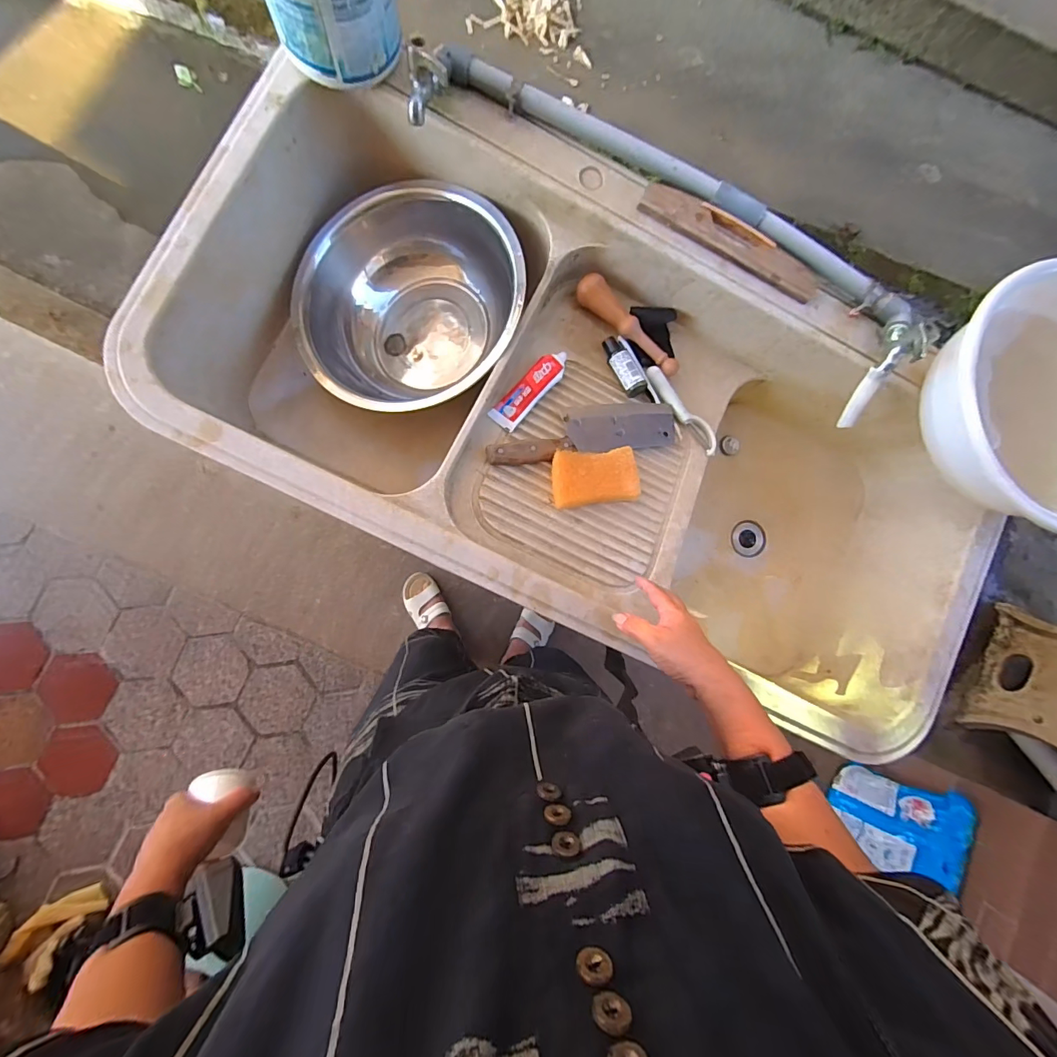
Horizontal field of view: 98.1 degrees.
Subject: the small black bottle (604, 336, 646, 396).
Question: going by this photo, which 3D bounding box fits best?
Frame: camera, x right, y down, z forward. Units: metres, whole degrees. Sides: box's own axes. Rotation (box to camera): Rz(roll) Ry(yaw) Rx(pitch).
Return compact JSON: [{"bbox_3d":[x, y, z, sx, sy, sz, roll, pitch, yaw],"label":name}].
[{"bbox_3d":[0.139,-0.243,0.681,0.033,0.029,0.095,-24,78,-7],"label":"small black bottle"}]

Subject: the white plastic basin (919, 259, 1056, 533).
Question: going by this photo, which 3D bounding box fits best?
[{"bbox_3d":[0.656,-0.154,0.600,0.320,0.130,0.321,0,88,-7],"label":"white plastic basin"}]

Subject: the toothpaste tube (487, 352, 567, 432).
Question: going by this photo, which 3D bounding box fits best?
[{"bbox_3d":[0.004,-0.197,0.644,0.039,0.023,0.142,41,84,-4],"label":"toothpaste tube"}]

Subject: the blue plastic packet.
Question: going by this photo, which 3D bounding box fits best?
[{"bbox_3d":[0.976,0.787,1.226,0.040,0.317,0.229,27,72,-23],"label":"blue plastic packet"}]

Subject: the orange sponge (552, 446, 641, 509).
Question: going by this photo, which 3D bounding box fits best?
[{"bbox_3d":[0.092,-0.070,0.614,0.121,0.027,0.074,-7,89,-7],"label":"orange sponge"}]

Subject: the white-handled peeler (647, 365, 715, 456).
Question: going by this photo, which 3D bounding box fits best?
[{"bbox_3d":[0.234,-0.179,0.694,0.027,0.012,0.157,-42,93,-7],"label":"white-handled peeler"}]

